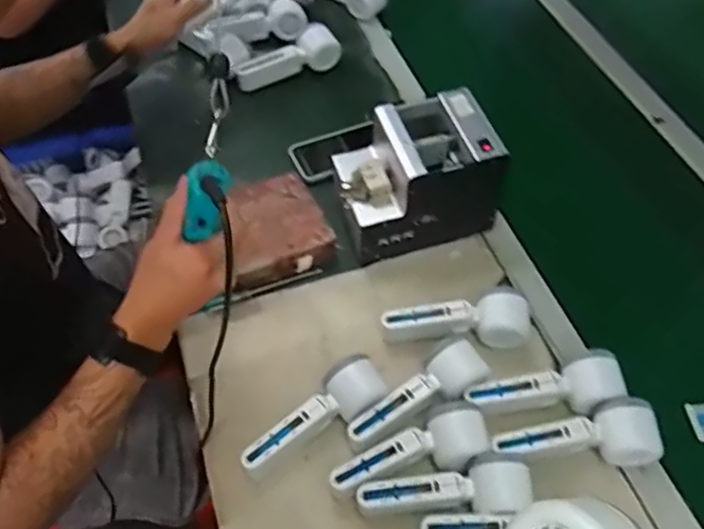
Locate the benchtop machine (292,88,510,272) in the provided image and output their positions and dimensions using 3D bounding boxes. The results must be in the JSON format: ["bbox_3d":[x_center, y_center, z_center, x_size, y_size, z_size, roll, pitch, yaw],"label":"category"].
[{"bbox_3d":[0.079,-0.109,0.794,0.181,0.150,0.122,-12,56,-10],"label":"benchtop machine"}]

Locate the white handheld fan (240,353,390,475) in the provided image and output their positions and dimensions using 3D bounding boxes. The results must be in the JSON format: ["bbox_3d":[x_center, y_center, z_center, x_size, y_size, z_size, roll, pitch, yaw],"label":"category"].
[{"bbox_3d":[-0.041,0.164,0.669,0.164,0.051,0.054,-30,60,-21],"label":"white handheld fan"}]

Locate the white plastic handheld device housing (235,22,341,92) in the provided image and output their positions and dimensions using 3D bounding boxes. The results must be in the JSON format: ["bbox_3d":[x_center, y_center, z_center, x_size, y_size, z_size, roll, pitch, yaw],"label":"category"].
[{"bbox_3d":[-0.102,-0.324,1.006,0.169,0.058,0.040,-23,57,-1],"label":"white plastic handheld device housing"}]

